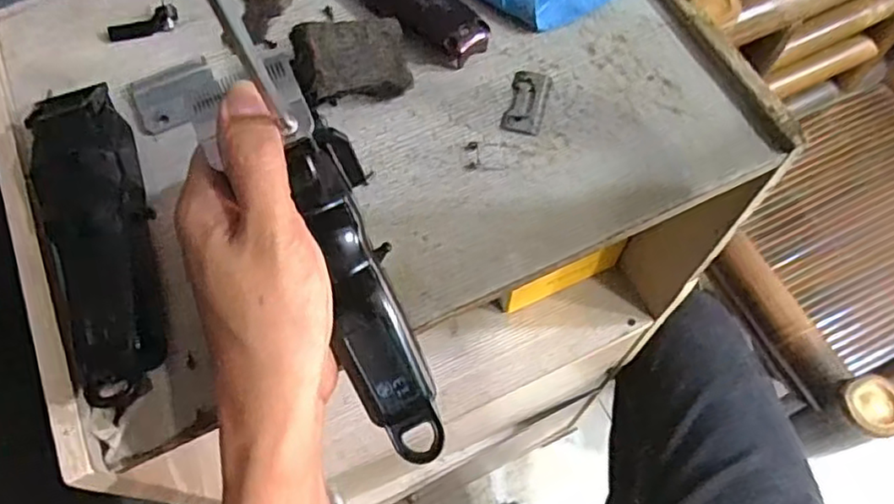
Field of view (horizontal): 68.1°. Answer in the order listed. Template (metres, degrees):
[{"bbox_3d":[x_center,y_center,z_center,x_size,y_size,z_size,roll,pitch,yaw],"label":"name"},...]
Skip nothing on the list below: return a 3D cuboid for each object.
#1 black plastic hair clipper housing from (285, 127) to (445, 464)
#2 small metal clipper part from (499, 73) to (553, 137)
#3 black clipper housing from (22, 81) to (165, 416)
[{"bbox_3d":[-0.038,0.021,0.306,0.033,0.041,0.152,-18,104,-8],"label":"black plastic hair clipper housing"},{"bbox_3d":[0.045,-0.085,0.373,0.021,0.004,0.039,14,65,8],"label":"small metal clipper part"},{"bbox_3d":[-0.166,-0.007,0.322,0.046,0.039,0.157,-23,66,-10],"label":"black clipper housing"}]

